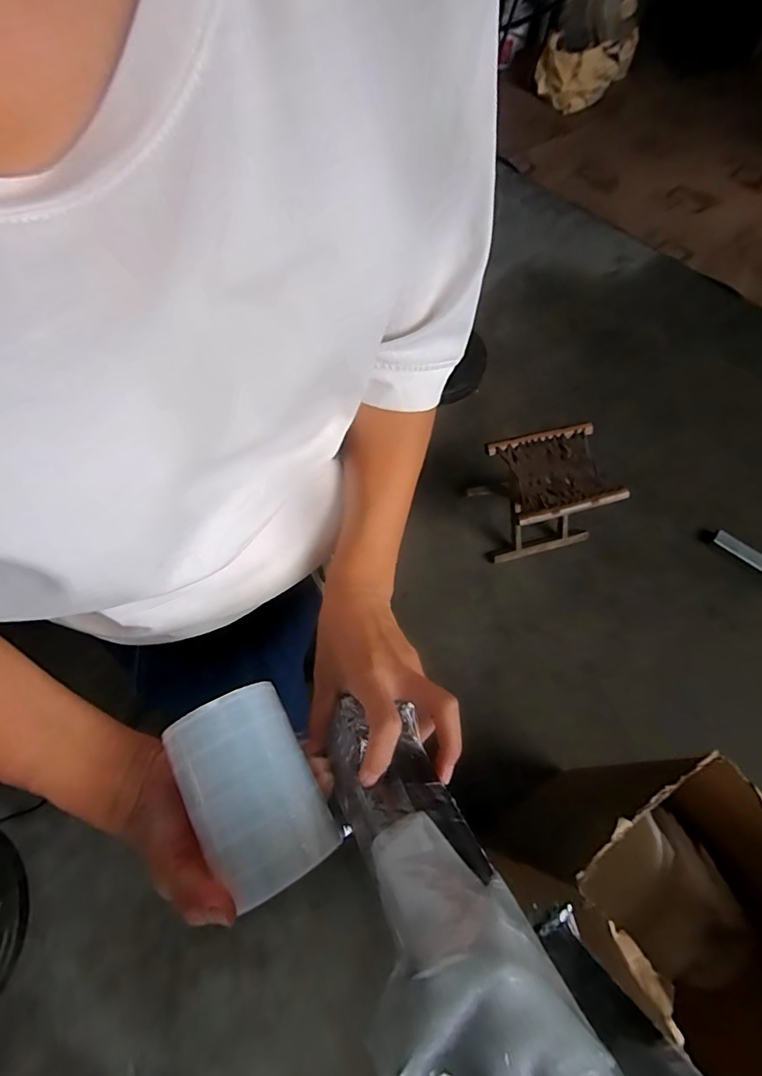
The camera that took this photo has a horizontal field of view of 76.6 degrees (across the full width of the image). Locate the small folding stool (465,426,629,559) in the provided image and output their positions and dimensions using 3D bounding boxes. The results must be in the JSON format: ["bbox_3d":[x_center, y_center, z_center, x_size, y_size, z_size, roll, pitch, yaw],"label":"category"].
[{"bbox_3d":[0.441,-0.115,1.327,0.290,0.271,0.241,-11,64,-7],"label":"small folding stool"}]

